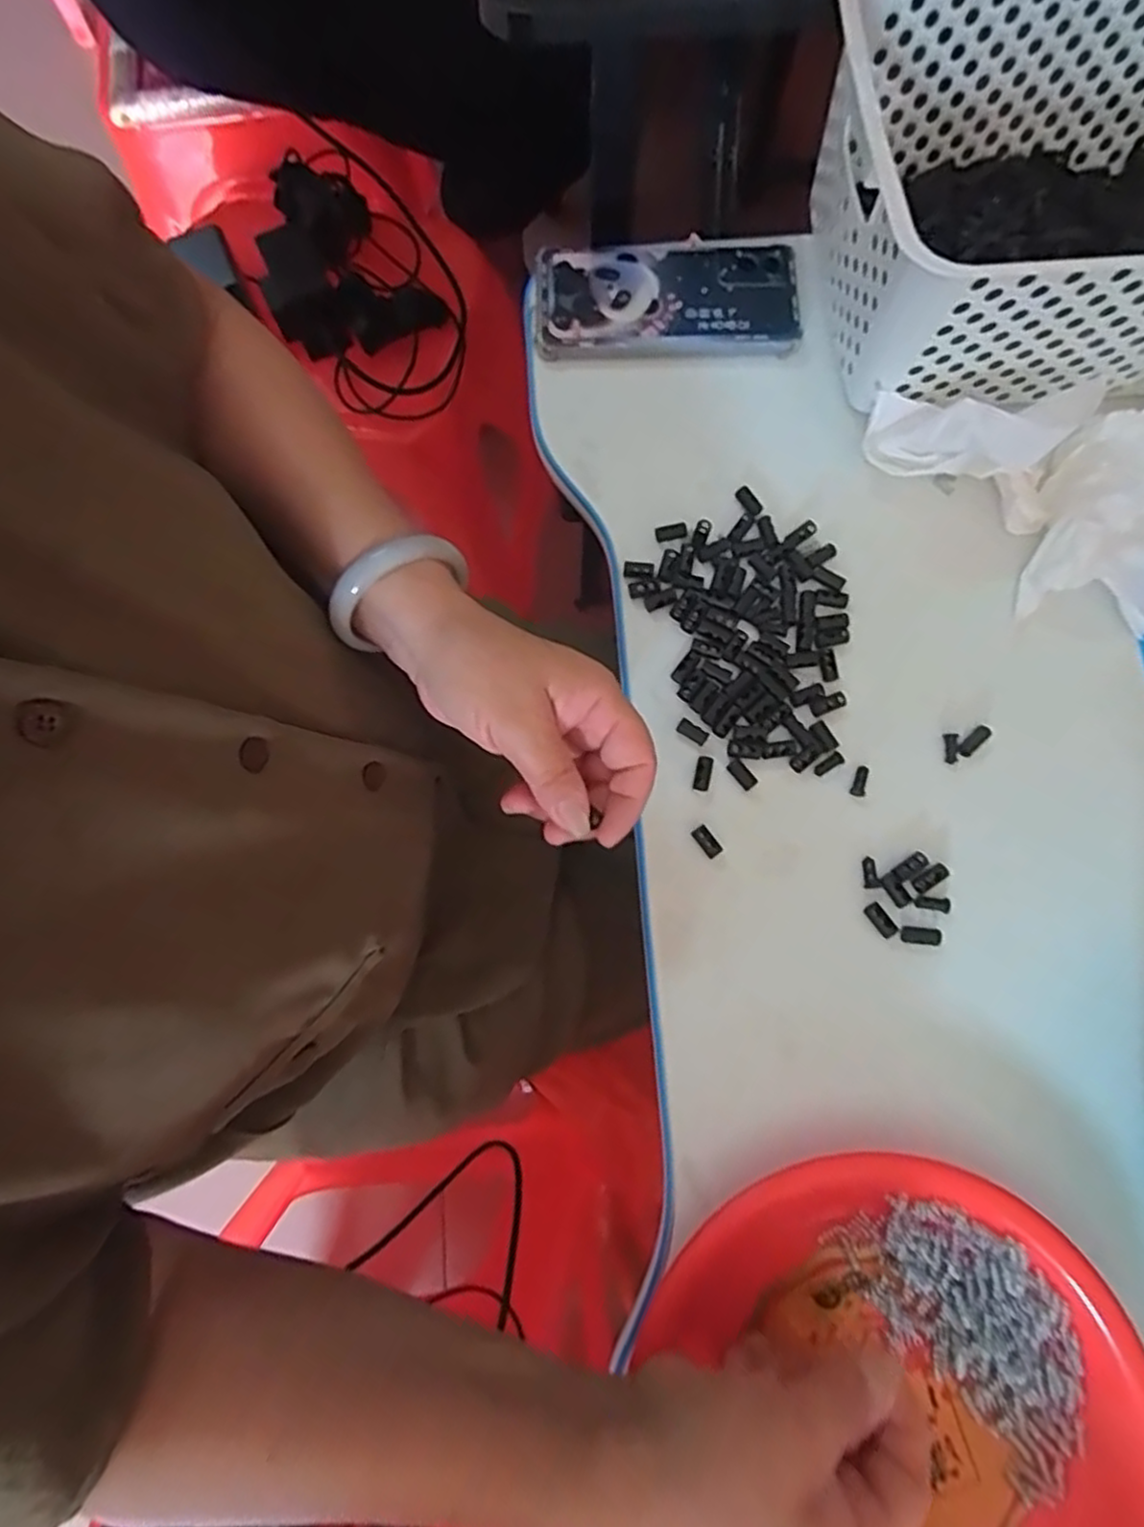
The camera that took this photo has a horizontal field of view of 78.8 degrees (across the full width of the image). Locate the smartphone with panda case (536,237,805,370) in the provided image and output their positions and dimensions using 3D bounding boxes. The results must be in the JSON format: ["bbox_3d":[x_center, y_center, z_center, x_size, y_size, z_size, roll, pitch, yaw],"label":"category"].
[{"bbox_3d":[0.059,-0.293,0.440,0.161,0.015,0.085,-3,78,1],"label":"smartphone with panda case"}]

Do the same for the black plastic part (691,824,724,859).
[{"bbox_3d":[0.073,0.042,0.375,0.009,0.008,0.018,-34,79,-6],"label":"black plastic part"}]

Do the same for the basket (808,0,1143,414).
[{"bbox_3d":[0.297,-0.322,0.385,0.314,0.100,0.209,-5,78,0],"label":"basket"}]

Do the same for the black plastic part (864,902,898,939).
[{"bbox_3d":[0.159,0.080,0.357,0.009,0.004,0.018,-33,79,-6],"label":"black plastic part"}]

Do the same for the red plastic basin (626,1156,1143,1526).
[{"bbox_3d":[0.133,0.285,0.296,0.228,0.036,0.211,-27,79,-5],"label":"red plastic basin"}]

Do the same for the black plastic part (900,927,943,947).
[{"bbox_3d":[0.179,0.088,0.355,0.021,0.004,0.008,7,78,3],"label":"black plastic part"}]

